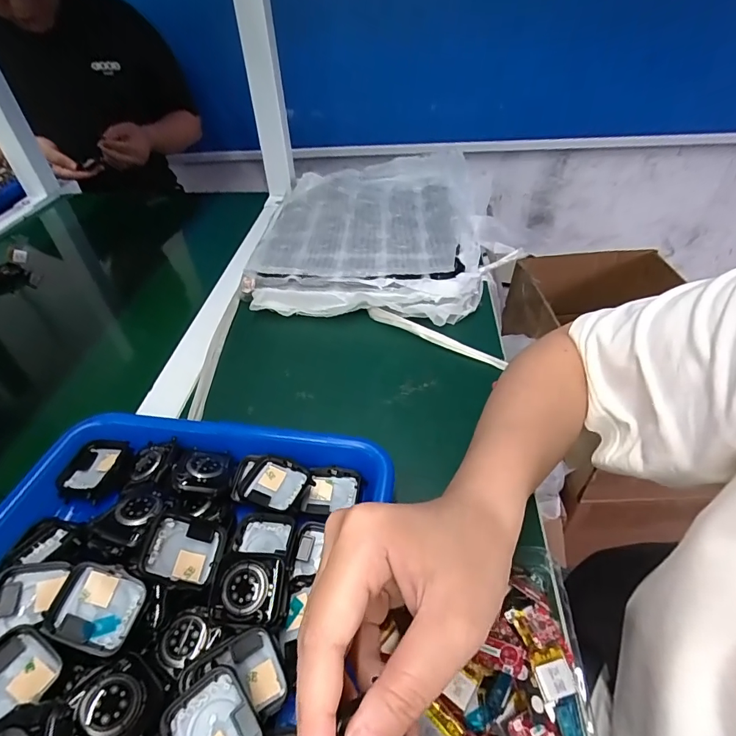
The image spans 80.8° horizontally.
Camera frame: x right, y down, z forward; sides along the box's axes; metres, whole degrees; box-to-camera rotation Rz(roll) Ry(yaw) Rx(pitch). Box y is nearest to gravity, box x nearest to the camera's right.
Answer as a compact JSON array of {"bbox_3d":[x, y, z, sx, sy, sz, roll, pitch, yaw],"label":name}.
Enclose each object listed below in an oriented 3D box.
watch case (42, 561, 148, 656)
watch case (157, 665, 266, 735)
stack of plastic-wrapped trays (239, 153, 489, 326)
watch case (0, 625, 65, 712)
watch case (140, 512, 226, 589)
[{"bbox_3d":[-0.139,0.122,0.222,0.041,0.009,0.036,19,60,2],"label":"watch case"},{"bbox_3d":[-0.069,0.162,0.193,0.037,0.011,0.041,-32,50,-27],"label":"watch case"},{"bbox_3d":[0.004,-0.187,0.551,0.259,0.051,0.318,1,43,5],"label":"stack of plastic-wrapped trays"},{"bbox_3d":[-0.168,0.146,0.199,0.034,0.011,0.041,33,46,7],"label":"watch case"},{"bbox_3d":[-0.104,0.103,0.245,0.040,0.013,0.035,29,47,-24],"label":"watch case"}]

